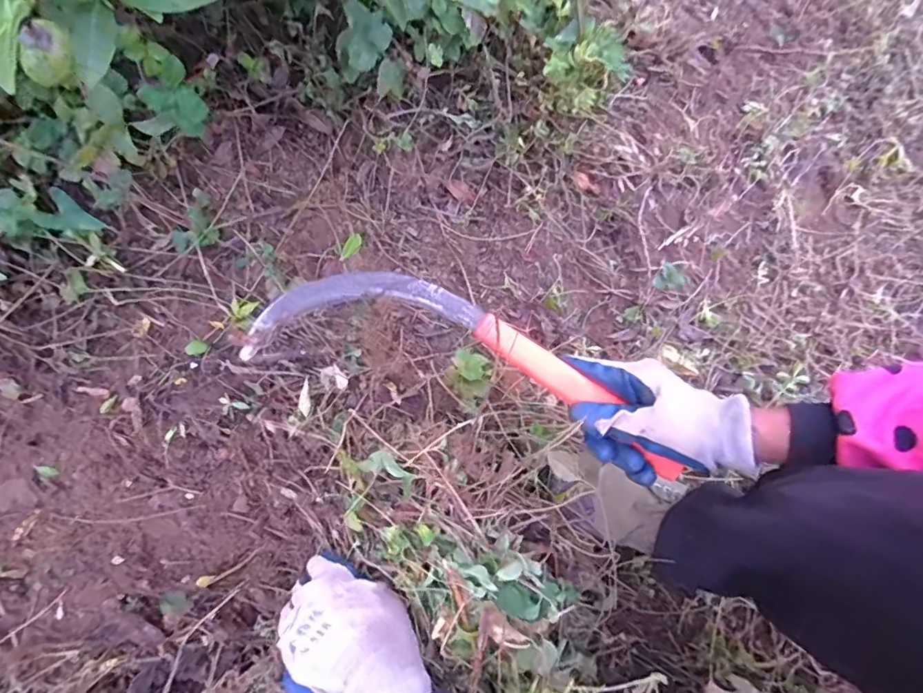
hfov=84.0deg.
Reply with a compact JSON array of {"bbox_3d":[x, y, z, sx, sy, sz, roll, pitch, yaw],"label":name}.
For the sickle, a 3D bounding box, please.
[{"bbox_3d":[0.008,0.008,0.406,0.341,0.017,0.095,16,70,1],"label":"sickle"}]

